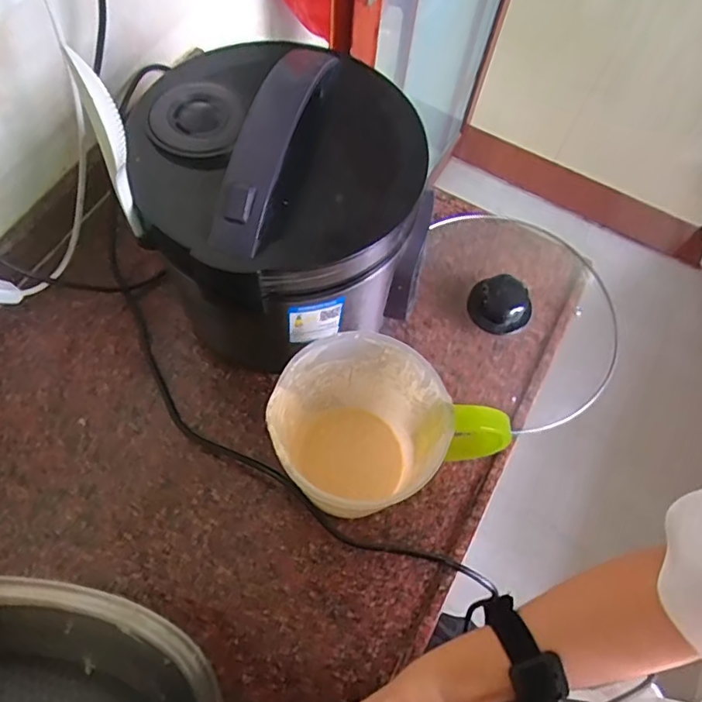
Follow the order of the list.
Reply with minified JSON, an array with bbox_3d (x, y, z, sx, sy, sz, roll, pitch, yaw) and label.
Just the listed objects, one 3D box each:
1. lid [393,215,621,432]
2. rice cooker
[{"bbox_3d":[0.176,-0.051,0.593,0.217,0.061,0.230,1,65,-3],"label":"lid"},{"bbox_3d":[-0.059,-0.118,0.484,0.218,0.210,0.216,1,65,-3],"label":"rice cooker"}]

